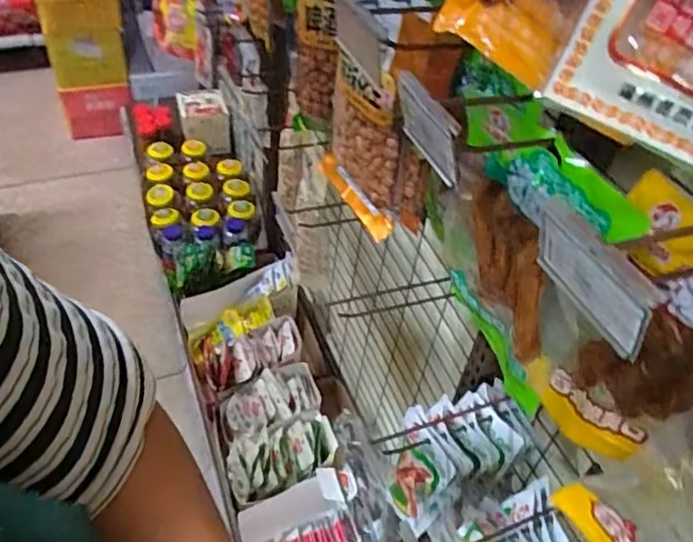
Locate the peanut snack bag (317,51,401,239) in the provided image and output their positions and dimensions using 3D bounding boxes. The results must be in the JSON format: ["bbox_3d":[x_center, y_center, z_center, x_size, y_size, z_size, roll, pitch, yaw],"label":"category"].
[{"bbox_3d":[0.017,-0.138,0.634,0.033,0.172,0.126,-15,49,-20],"label":"peanut snack bag"}]

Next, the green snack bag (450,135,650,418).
[{"bbox_3d":[0.132,-0.005,0.471,0.034,0.211,0.135,-22,52,-25],"label":"green snack bag"}]

